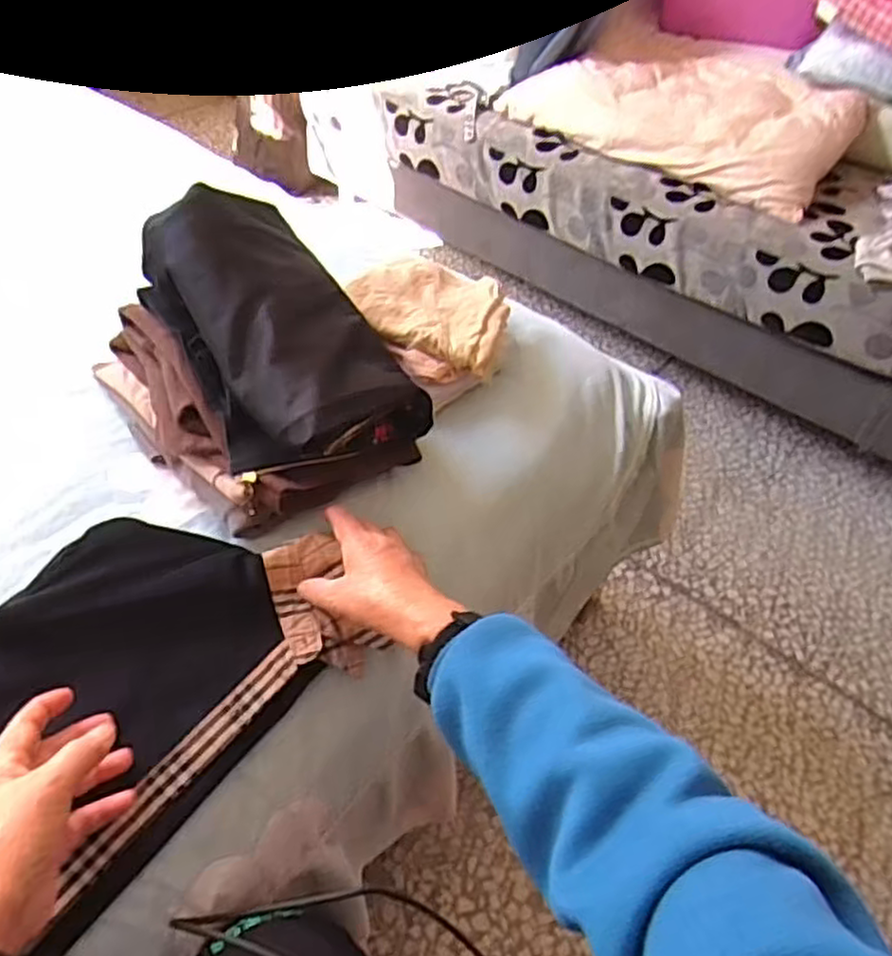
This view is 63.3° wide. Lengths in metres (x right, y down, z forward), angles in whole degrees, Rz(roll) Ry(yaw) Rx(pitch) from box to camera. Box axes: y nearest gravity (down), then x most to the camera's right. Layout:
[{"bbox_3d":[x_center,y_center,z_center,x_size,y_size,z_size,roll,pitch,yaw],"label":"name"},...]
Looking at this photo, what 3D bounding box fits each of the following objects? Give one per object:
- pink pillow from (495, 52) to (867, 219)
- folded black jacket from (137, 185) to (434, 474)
[{"bbox_3d":[0.505,-0.759,1.476,0.631,0.108,0.431,35,55,22],"label":"pink pillow"},{"bbox_3d":[-0.152,-0.142,0.654,0.185,0.116,0.281,-23,55,-23],"label":"folded black jacket"}]

